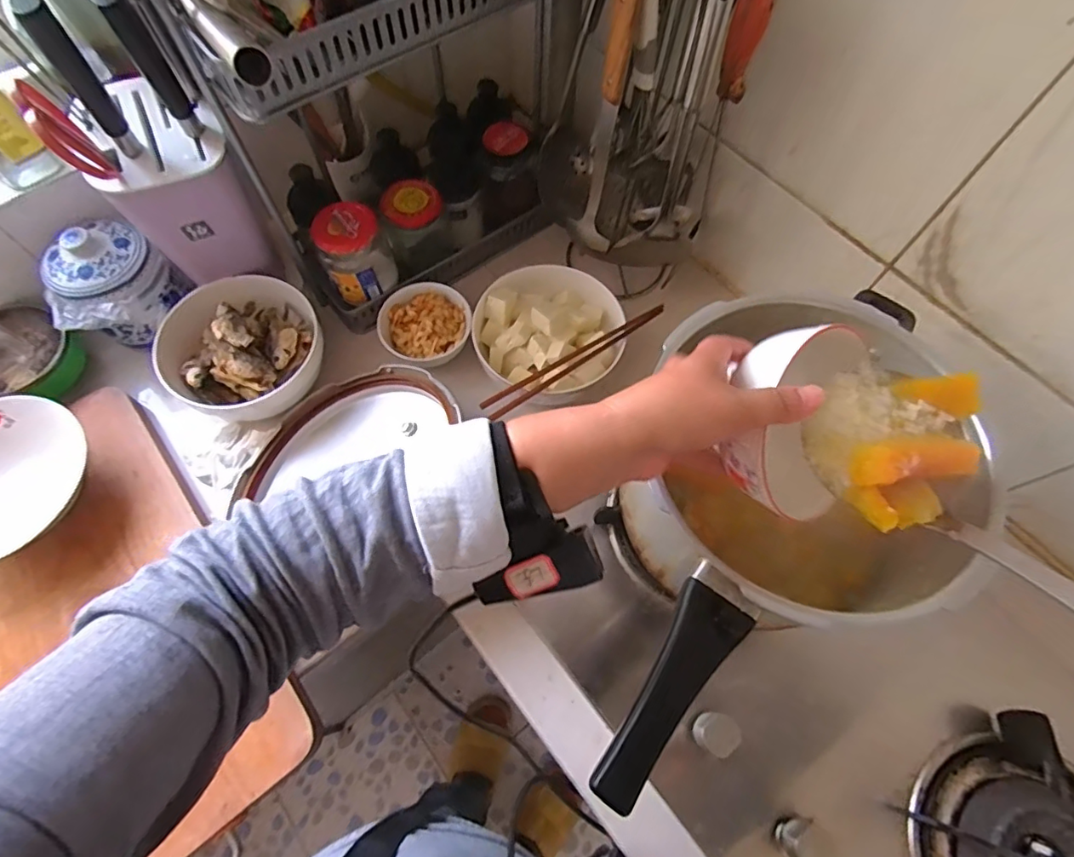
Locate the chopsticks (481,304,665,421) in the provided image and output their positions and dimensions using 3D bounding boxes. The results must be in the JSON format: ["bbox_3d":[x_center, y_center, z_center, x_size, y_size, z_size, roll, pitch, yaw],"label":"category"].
[{"bbox_3d":[0.047,-0.081,0.610,0.231,0.022,0.023,-32,72,-14],"label":"chopsticks"}]

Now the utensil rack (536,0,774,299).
[{"bbox_3d":[0.110,-0.313,0.586,0.190,0.374,0.196,14,67,4],"label":"utensil rack"}]

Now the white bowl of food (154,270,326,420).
[{"bbox_3d":[-0.332,-0.092,0.625,0.171,0.073,0.165,1,67,-2],"label":"white bowl of food"}]

